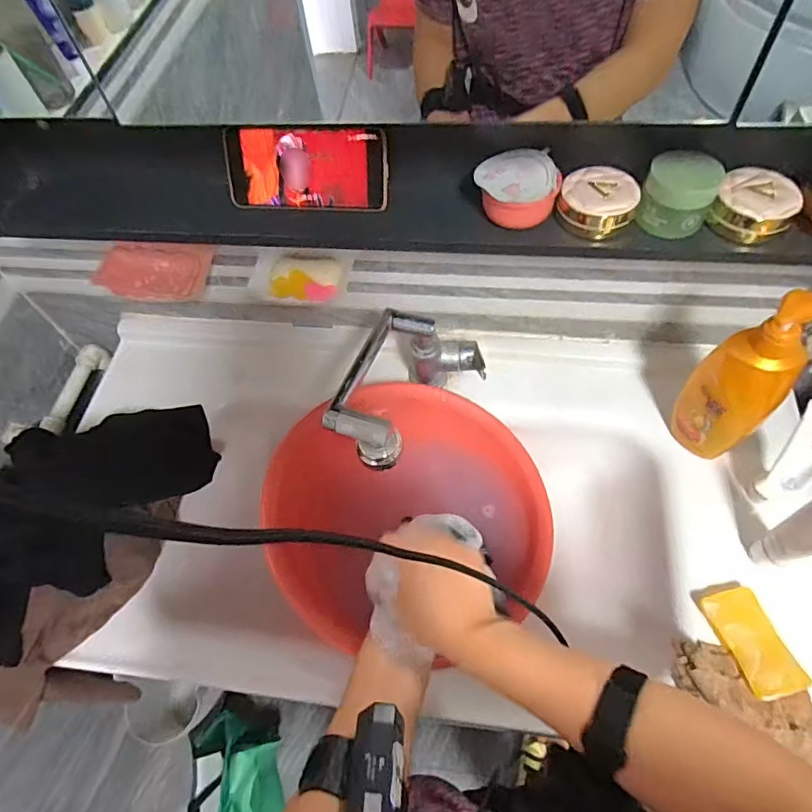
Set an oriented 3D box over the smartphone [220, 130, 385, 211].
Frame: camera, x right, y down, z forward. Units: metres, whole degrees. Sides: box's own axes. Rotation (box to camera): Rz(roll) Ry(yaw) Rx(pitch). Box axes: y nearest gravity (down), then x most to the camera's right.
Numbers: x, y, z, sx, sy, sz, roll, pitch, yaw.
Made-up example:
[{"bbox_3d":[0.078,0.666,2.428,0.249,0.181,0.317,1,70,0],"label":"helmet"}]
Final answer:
[{"bbox_3d":[-0.103,-0.242,0.540,0.168,0.075,0.008,4,28,8],"label":"smartphone"}]

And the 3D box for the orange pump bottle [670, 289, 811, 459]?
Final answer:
[{"bbox_3d":[0.370,-0.024,0.587,0.083,0.240,0.047,35,67,23],"label":"orange pump bottle"}]

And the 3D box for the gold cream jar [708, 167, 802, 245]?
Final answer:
[{"bbox_3d":[0.324,-0.185,0.490,0.066,0.038,0.069,-2,58,3],"label":"gold cream jar"}]

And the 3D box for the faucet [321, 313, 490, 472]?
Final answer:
[{"bbox_3d":[-0.004,-0.018,0.652,0.101,0.189,0.231,26,64,19],"label":"faucet"}]

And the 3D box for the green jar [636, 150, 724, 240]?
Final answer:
[{"bbox_3d":[0.252,-0.196,0.488,0.059,0.057,0.051,23,63,17],"label":"green jar"}]

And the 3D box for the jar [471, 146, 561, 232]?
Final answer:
[{"bbox_3d":[0.107,-0.207,0.511,0.076,0.044,0.065,0,59,5],"label":"jar"}]

